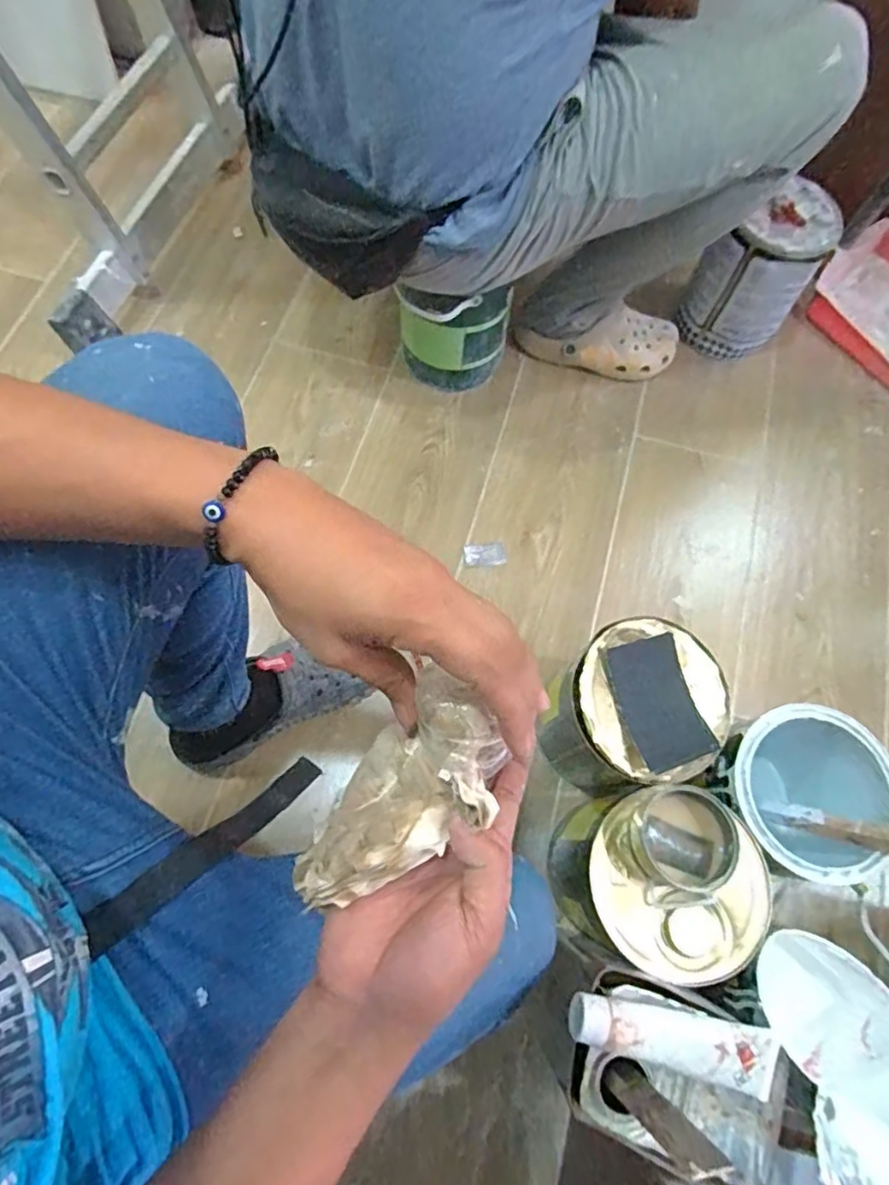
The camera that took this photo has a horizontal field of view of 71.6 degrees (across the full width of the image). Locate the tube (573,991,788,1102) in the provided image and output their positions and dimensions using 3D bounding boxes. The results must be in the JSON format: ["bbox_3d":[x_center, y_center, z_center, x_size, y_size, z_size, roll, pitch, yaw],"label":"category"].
[{"bbox_3d":[0.182,0.343,0.475,0.165,0.030,0.046,17,70,4],"label":"tube"}]

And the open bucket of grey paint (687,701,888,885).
[{"bbox_3d":[0.354,0.226,0.687,0.176,0.211,0.158,-10,70,-6],"label":"open bucket of grey paint"}]

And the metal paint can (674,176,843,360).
[{"bbox_3d":[0.484,-0.494,0.972,0.156,0.217,0.164,38,72,11],"label":"metal paint can"}]

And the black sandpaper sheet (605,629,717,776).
[{"bbox_3d":[0.209,0.107,0.602,0.071,0.019,0.120,-18,71,-9],"label":"black sandpaper sheet"}]

